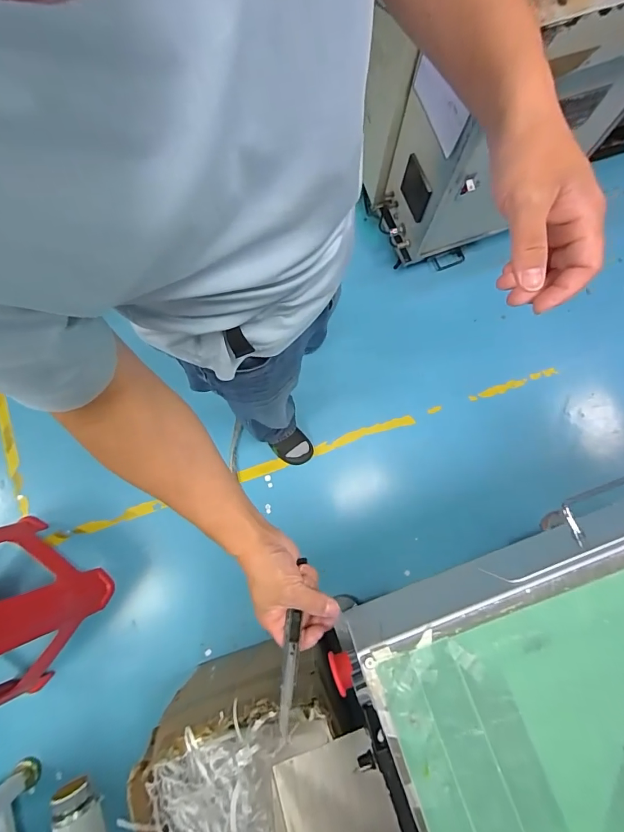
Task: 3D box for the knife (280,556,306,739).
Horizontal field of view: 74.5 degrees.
[{"bbox_3d":[-0.020,0.229,0.423,0.014,0.008,0.162,5,49,1],"label":"knife"}]

